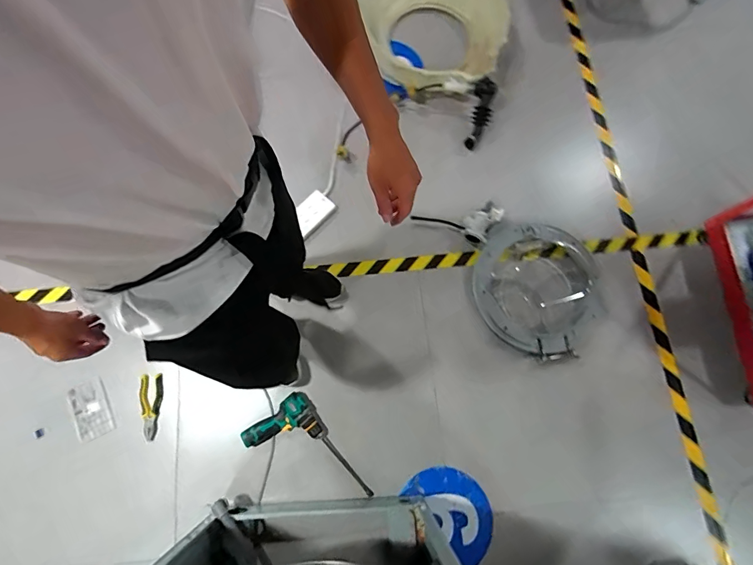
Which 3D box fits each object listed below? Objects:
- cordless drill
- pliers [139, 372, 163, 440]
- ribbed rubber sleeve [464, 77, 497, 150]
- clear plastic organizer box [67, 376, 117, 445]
[{"bbox_3d":[-0.206,0.528,1.170,0.212,0.057,0.376,-38,80,-11],"label":"cordless drill"},{"bbox_3d":[-0.687,0.378,1.213,0.068,0.016,0.189,-4,76,-3],"label":"pliers"},{"bbox_3d":[0.376,-0.614,1.456,0.082,0.055,0.248,12,99,2],"label":"ribbed rubber sleeve"},{"bbox_3d":[-0.864,0.385,1.202,0.104,0.018,0.168,-23,77,-8],"label":"clear plastic organizer box"}]

